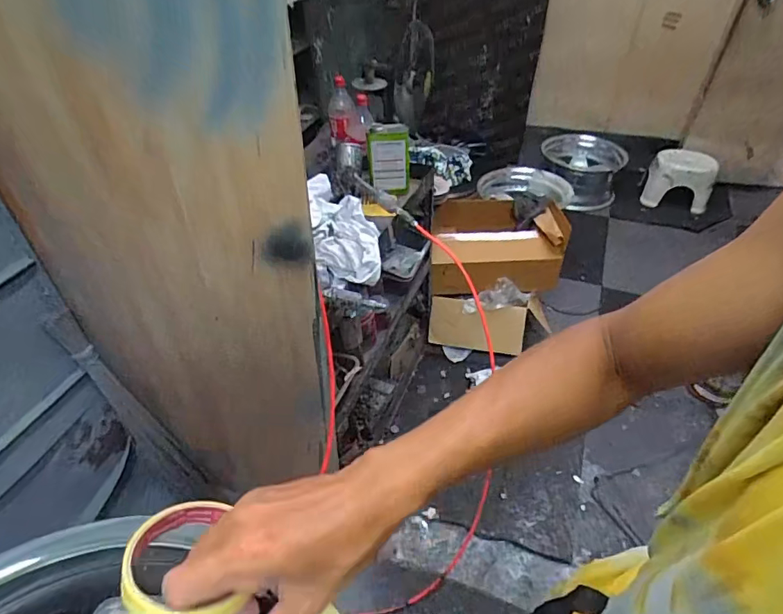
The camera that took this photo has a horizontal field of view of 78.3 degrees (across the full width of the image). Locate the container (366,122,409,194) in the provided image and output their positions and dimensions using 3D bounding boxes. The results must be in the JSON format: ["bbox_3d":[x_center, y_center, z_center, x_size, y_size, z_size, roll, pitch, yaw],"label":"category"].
[{"bbox_3d":[-0.007,-0.400,1.311,0.114,0.172,0.070,-1,43,-2],"label":"container"}]

